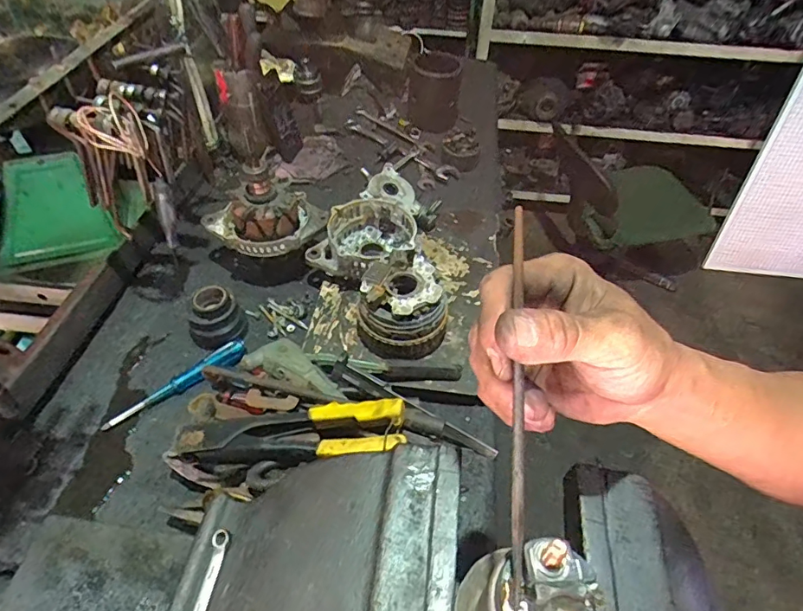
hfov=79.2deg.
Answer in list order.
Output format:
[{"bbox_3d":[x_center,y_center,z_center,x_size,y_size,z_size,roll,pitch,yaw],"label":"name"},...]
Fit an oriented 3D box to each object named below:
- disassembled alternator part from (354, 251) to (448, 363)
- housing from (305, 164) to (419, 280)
[{"bbox_3d":[0.000,0.005,0.658,0.110,0.096,0.111,1,48,-1],"label":"disassembled alternator part"},{"bbox_3d":[-0.025,-0.111,0.771,0.156,0.092,0.219,29,54,22],"label":"housing"}]

